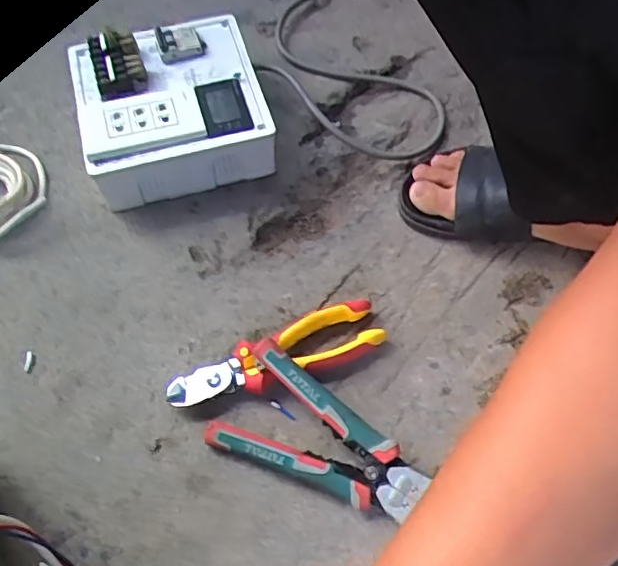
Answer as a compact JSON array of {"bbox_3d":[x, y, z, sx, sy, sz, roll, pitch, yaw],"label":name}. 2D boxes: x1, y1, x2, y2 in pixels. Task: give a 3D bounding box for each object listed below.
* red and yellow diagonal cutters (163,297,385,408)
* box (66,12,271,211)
[{"bbox_3d":[-0.028,0.070,0.542,0.200,0.027,0.056,-22,63,-10],"label":"red and yellow diagonal cutters"},{"bbox_3d":[-0.154,-0.196,0.661,0.201,0.079,0.205,-13,62,-6],"label":"box"}]

